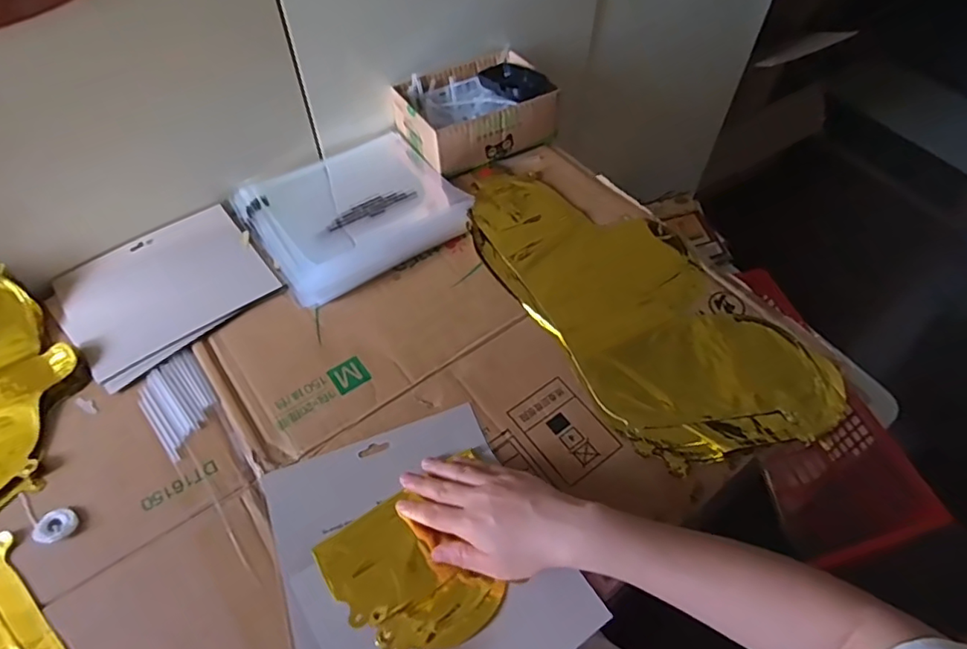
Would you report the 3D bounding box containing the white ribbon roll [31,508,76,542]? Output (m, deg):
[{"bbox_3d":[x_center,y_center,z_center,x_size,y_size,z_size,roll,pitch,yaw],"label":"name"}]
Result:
[{"bbox_3d":[-0.351,0.165,0.469,0.026,0.008,0.029,33,60,19],"label":"white ribbon roll"}]

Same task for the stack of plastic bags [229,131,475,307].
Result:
[{"bbox_3d":[-0.157,-0.149,0.691,0.236,0.028,0.230,-31,62,-21],"label":"stack of plastic bags"}]

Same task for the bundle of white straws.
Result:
[{"bbox_3d":[-0.287,0.071,0.539,0.062,0.004,0.098,-36,63,-23],"label":"bundle of white straws"}]

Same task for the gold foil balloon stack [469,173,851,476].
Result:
[{"bbox_3d":[0.159,-0.038,0.622,0.224,0.009,0.428,-26,60,-19],"label":"gold foil balloon stack"}]

